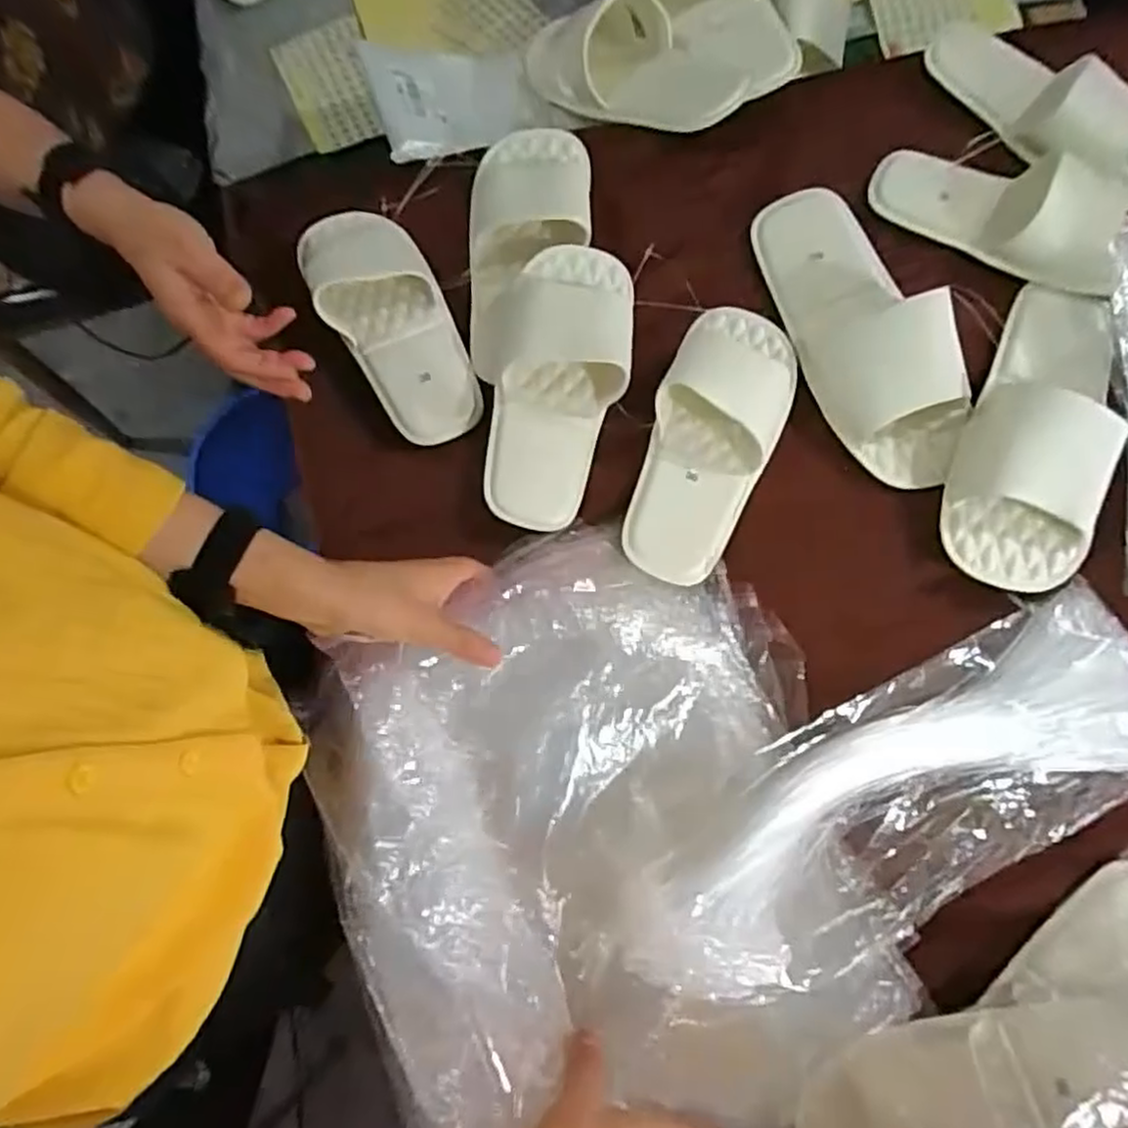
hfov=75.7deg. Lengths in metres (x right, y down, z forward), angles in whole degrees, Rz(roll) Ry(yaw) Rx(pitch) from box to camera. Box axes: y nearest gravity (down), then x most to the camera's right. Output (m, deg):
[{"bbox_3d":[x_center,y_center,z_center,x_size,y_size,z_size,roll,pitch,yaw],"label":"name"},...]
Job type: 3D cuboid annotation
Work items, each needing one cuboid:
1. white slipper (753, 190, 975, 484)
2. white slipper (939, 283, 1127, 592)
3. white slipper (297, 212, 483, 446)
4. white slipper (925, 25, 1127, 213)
[{"bbox_3d":[0.238,-0.195,0.579,0.104,0.060,0.272,-23,78,-4],"label":"white slipper"},{"bbox_3d":[0.372,-0.112,0.554,0.105,0.054,0.265,18,78,6],"label":"white slipper"},{"bbox_3d":[-0.149,-0.208,0.600,0.100,0.048,0.227,-23,78,-4],"label":"white slipper"},{"bbox_3d":[0.437,-0.413,0.652,0.121,0.067,0.237,-28,63,-5],"label":"white slipper"}]

